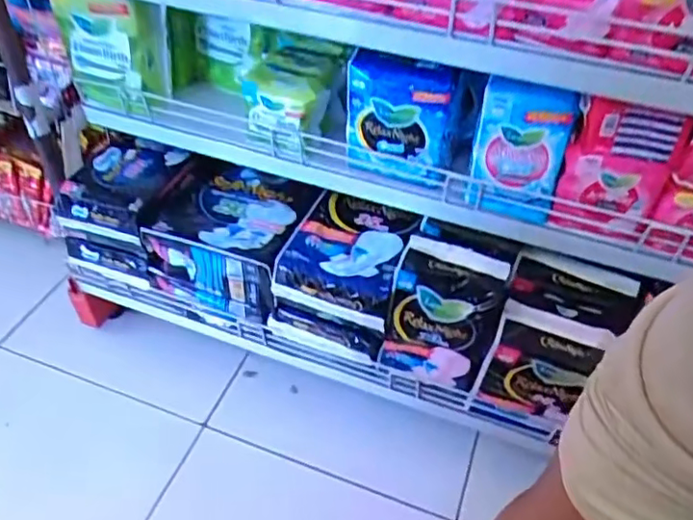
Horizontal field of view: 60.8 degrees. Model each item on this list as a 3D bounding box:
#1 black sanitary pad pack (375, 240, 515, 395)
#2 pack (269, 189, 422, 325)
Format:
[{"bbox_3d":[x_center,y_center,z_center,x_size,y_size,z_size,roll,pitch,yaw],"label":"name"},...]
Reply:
[{"bbox_3d":[0.118,0.069,0.727,0.124,0.175,0.068,16,47,13],"label":"black sanitary pad pack"},{"bbox_3d":[0.002,-0.005,0.757,0.148,0.079,0.137,18,47,15],"label":"pack"}]

